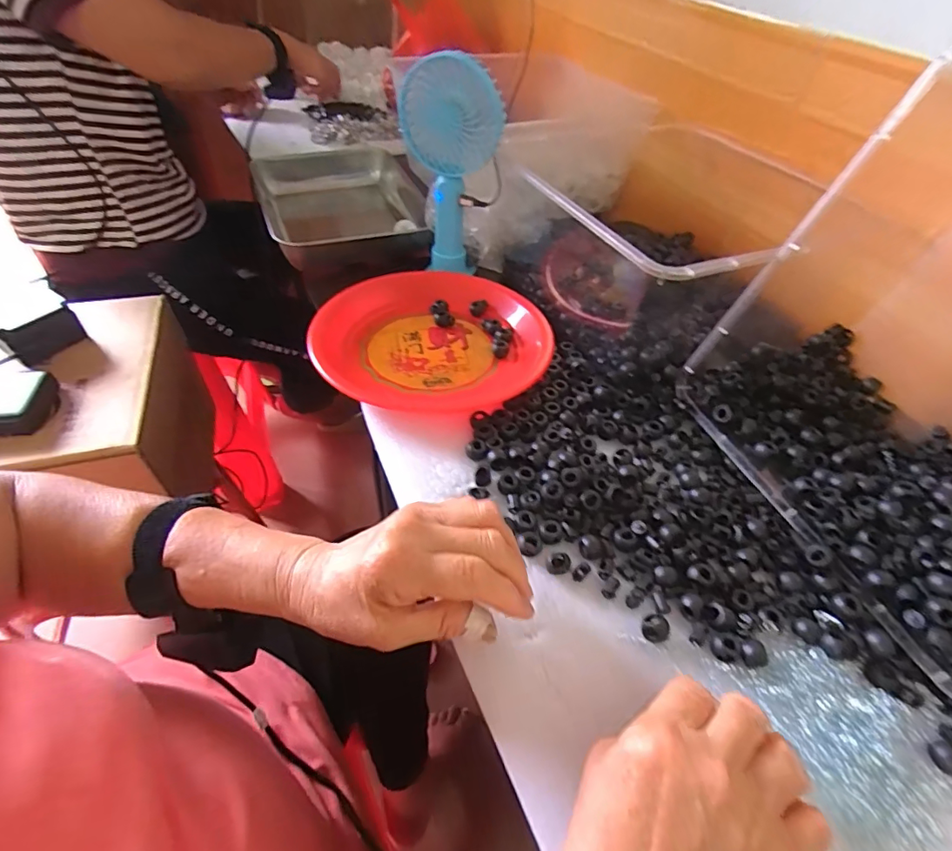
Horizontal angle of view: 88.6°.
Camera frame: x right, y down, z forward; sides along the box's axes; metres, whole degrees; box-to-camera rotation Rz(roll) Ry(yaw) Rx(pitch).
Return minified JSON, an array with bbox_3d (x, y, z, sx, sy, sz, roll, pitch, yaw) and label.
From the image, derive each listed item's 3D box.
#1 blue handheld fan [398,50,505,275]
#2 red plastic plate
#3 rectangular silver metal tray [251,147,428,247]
[{"bbox_3d":[-0.029,-0.267,0.520,0.098,0.206,0.038,13,49,6],"label":"blue handheld fan"},{"bbox_3d":[-0.044,-0.088,0.493,0.224,0.030,0.229,3,49,-3],"label":"red plastic plate"},{"bbox_3d":[-0.204,-0.338,0.748,0.229,0.132,0.057,-11,51,-15],"label":"rectangular silver metal tray"}]

